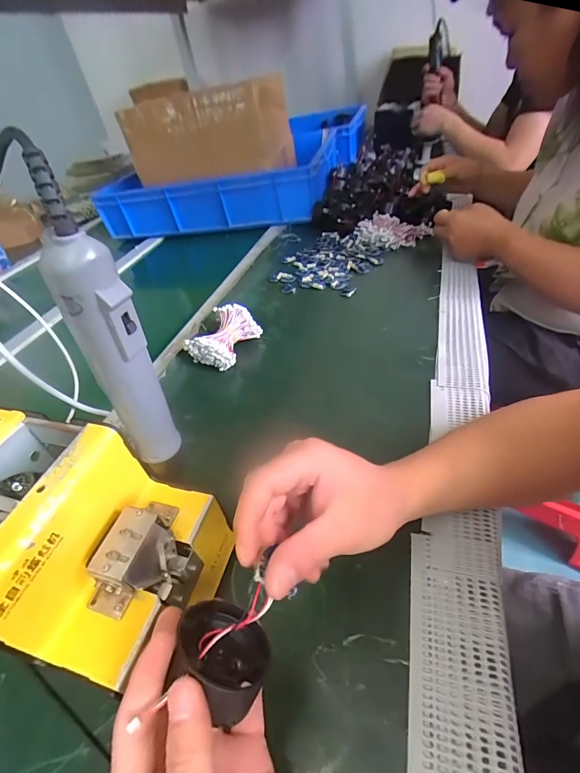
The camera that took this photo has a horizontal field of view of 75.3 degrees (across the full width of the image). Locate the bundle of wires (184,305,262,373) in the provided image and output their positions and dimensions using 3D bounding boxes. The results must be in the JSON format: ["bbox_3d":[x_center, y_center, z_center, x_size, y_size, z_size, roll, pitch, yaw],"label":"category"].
[{"bbox_3d":[-0.096,-0.073,0.539,0.071,0.046,0.092,12,47,25],"label":"bundle of wires"}]

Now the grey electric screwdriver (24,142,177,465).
[{"bbox_3d":[-0.103,-0.022,0.221,0.024,0.186,0.033,28,54,35],"label":"grey electric screwdriver"}]

